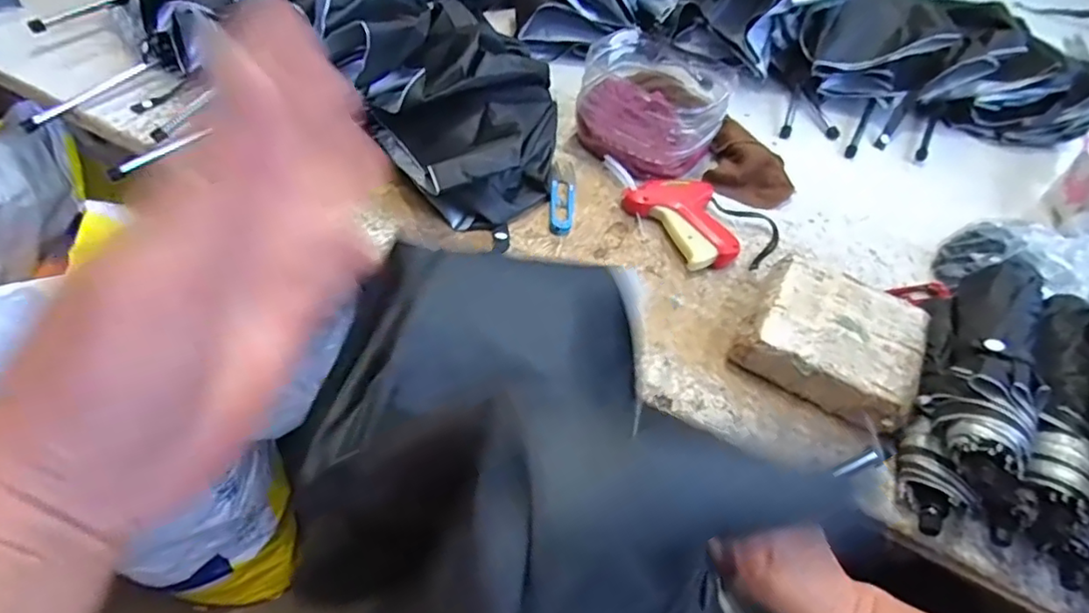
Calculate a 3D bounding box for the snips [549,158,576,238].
[{"bbox_3d":[0.020,-0.122,0.636,0.025,0.012,0.125,7,49,-1],"label":"snips"}]

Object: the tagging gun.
[{"bbox_3d":[0.155,-0.095,0.612,0.091,0.027,0.128,-25,57,-25],"label":"tagging gun"}]

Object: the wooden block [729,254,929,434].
[{"bbox_3d":[0.252,0.030,0.515,0.136,0.050,0.119,27,52,16],"label":"wooden block"}]

